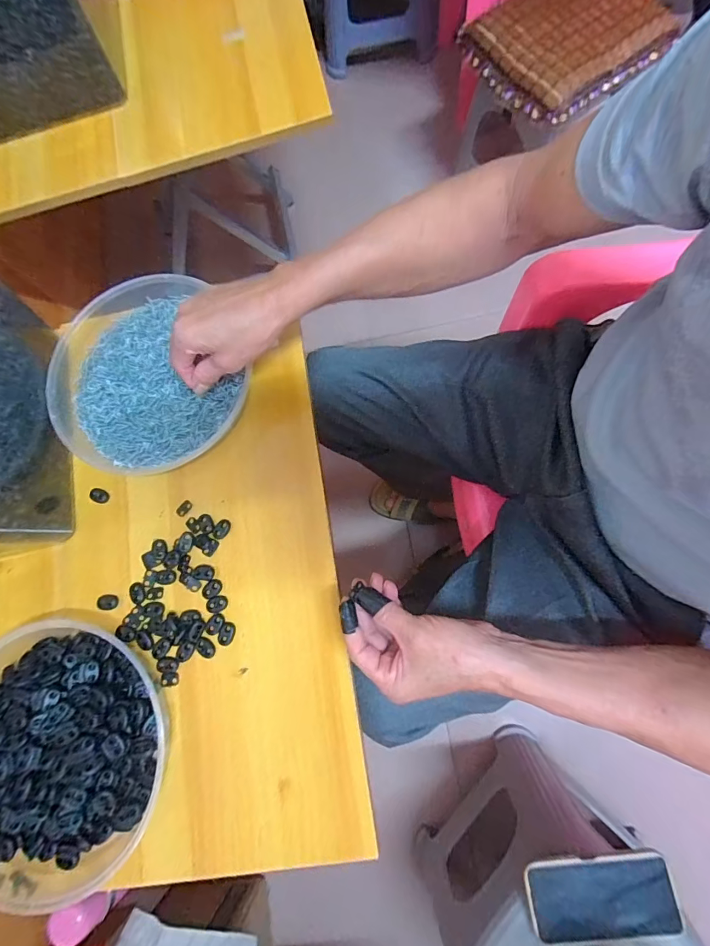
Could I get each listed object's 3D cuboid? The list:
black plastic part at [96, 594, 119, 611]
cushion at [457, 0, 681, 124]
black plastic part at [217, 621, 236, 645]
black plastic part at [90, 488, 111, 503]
[{"bbox_3d":[-0.258,0.135,0.440,0.022,0.004,0.016,-1,78,6],"label":"black plastic part"},{"bbox_3d":[0.374,-0.790,0.759,0.279,0.054,0.292,-37,78,2],"label":"cushion"},{"bbox_3d":[-0.128,0.160,0.418,0.015,0.004,0.022,15,80,9],"label":"black plastic part"},{"bbox_3d":[-0.283,0.025,0.467,0.021,0.004,0.015,24,82,11],"label":"black plastic part"}]

